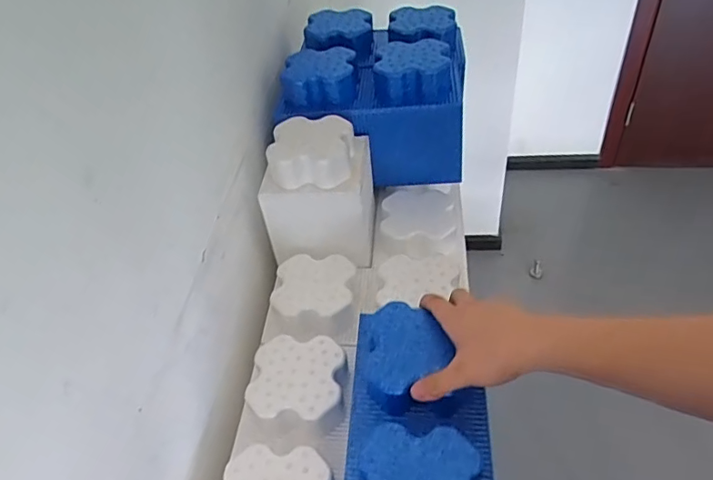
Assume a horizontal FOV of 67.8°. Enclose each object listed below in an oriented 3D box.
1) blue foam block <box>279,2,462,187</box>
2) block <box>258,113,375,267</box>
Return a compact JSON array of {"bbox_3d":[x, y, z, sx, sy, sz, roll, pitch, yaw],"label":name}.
[{"bbox_3d":[0.039,-0.252,0.916,0.277,0.201,0.235,1,44,10],"label":"blue foam block"},{"bbox_3d":[-0.057,-0.090,0.812,0.157,0.159,0.135,-4,43,4],"label":"block"}]

